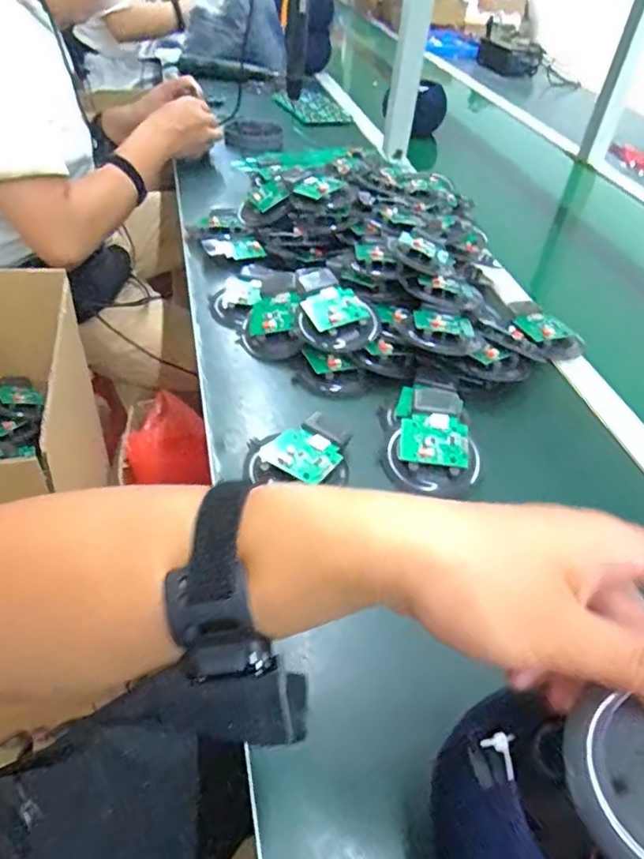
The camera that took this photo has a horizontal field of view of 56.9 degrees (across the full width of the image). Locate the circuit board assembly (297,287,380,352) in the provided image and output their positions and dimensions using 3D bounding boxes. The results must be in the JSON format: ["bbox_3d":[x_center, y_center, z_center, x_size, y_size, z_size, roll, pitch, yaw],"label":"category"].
[{"bbox_3d":[0.017,-0.120,0.643,0.083,0.015,0.075,-13,74,0],"label":"circuit board assembly"}]

